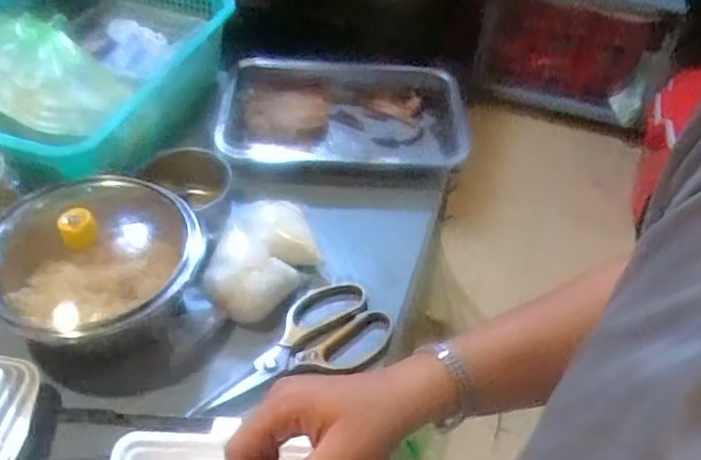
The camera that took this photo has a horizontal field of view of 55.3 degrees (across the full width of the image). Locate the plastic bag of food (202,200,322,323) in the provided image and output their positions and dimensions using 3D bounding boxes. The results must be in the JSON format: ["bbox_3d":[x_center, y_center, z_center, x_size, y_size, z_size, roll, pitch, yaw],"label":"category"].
[{"bbox_3d":[-0.092,0.022,0.707,0.117,0.047,0.153,-2,46,-7],"label":"plastic bag of food"}]

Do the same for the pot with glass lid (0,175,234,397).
[{"bbox_3d":[-0.228,0.039,0.630,0.188,0.121,0.192,2,45,-2],"label":"pot with glass lid"}]

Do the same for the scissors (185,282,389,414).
[{"bbox_3d":[-0.060,0.112,0.656,0.205,0.010,0.096,-17,49,-20],"label":"scissors"}]

